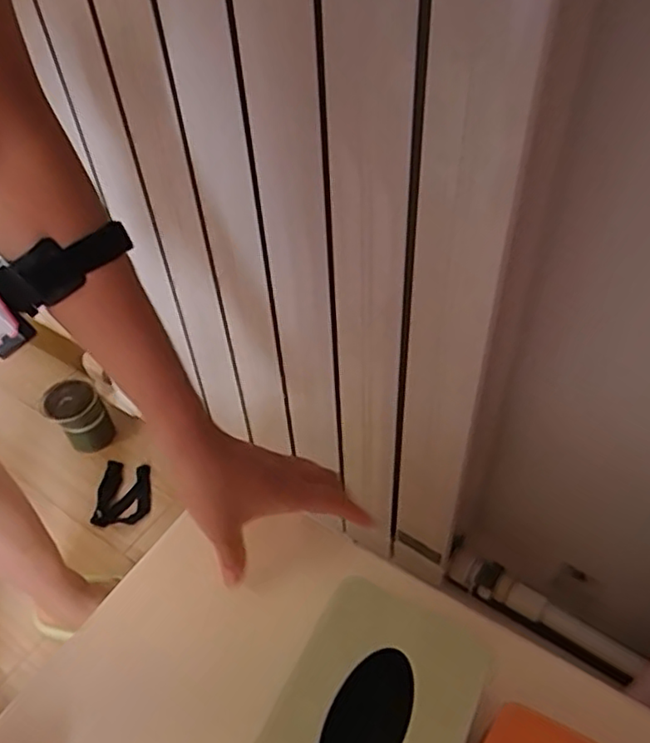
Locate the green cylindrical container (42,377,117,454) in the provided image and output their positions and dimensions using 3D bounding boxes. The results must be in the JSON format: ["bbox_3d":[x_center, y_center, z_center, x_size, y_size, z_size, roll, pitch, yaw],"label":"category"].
[{"bbox_3d":[-0.425,0.080,1.079,0.085,0.103,0.083,-3,47,3],"label":"green cylindrical container"}]

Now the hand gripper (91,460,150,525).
[{"bbox_3d":[-0.339,0.205,1.052,0.089,0.022,0.123,-6,46,-6],"label":"hand gripper"}]

